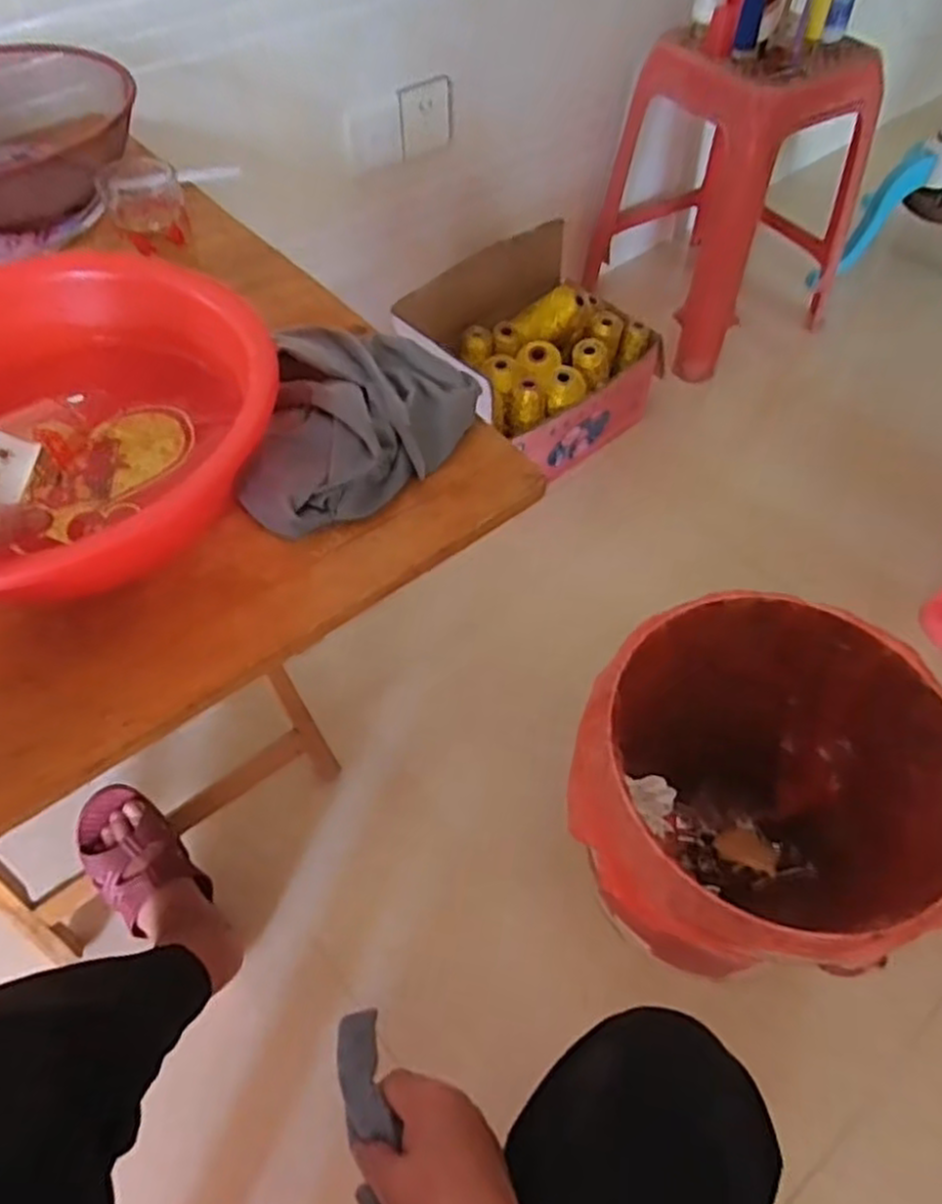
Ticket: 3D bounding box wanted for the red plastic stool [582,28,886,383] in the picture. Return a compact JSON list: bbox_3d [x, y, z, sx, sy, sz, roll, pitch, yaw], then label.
[{"bbox_3d":[0.440,-0.735,1.323,0.388,0.416,0.388,-28,60,-18],"label":"red plastic stool"}]

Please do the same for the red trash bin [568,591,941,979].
[{"bbox_3d":[0.262,0.205,0.756,0.313,0.296,0.306,0,55,0],"label":"red trash bin"}]

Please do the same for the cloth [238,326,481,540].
[{"bbox_3d":[-0.087,-0.119,0.498,0.131,0.044,0.169,29,60,19],"label":"cloth"}]

